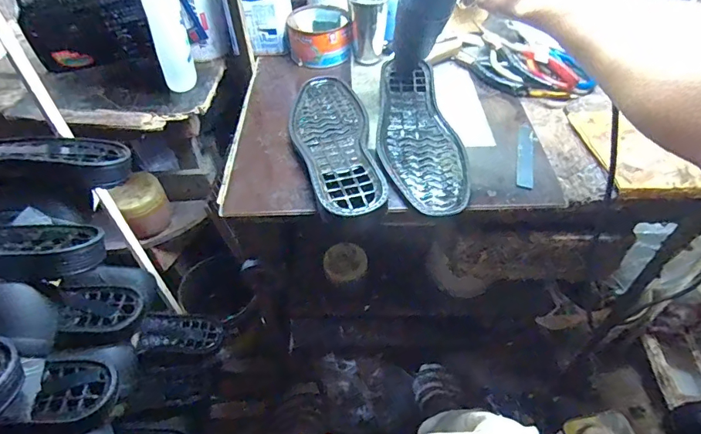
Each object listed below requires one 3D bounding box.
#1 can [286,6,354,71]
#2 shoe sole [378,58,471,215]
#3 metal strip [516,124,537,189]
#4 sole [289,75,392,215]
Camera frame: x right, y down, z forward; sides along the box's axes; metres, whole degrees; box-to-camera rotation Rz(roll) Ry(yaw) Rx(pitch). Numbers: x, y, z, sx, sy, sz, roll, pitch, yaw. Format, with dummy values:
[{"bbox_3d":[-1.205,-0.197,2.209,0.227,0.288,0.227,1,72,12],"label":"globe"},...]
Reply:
[{"bbox_3d":[-0.050,-0.299,0.714,0.100,0.063,0.113,-5,48,-4],"label":"can"},{"bbox_3d":[0.085,-0.110,0.557,0.100,0.030,0.268,-7,48,-6],"label":"shoe sole"},{"bbox_3d":[0.221,-0.078,0.550,0.022,0.006,0.120,14,49,13],"label":"metal strip"},{"bbox_3d":[-0.023,-0.106,0.554,0.098,0.020,0.291,-6,48,-5],"label":"sole"}]

